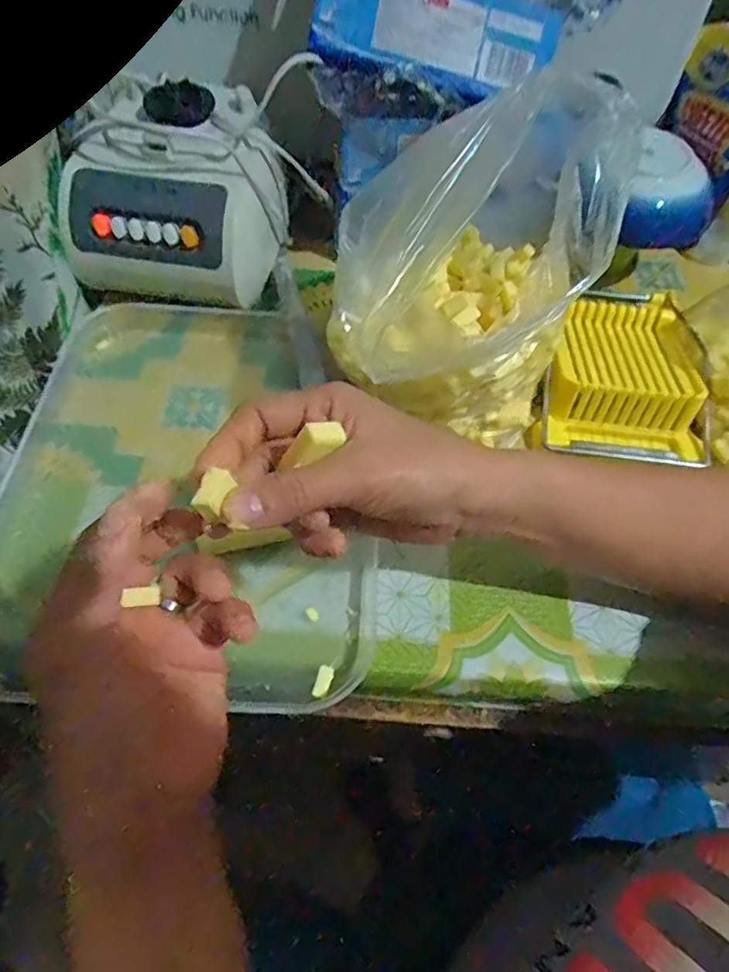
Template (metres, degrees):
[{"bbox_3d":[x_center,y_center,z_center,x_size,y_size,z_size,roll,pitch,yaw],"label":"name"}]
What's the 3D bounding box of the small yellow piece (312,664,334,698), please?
[{"bbox_3d":[-0.023,0.109,0.330,0.009,0.004,0.017,16,68,9],"label":"small yellow piece"}]

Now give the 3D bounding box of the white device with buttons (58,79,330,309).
[{"bbox_3d":[-0.143,-0.224,0.482,0.156,0.128,0.140,8,55,4],"label":"white device with buttons"}]

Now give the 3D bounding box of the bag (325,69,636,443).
[{"bbox_3d":[0.061,-0.124,0.376,0.160,0.175,0.157,-6,55,-6],"label":"bag"}]

